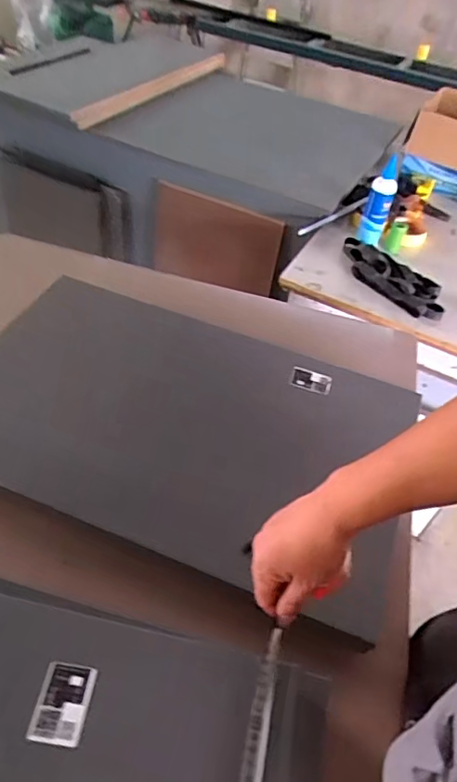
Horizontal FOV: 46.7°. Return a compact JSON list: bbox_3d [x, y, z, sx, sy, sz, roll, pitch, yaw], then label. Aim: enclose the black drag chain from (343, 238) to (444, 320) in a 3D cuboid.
[{"bbox_3d":[0.346,-0.253,1.144,0.122,0.037,0.288,-29,57,-29],"label":"black drag chain"}]

